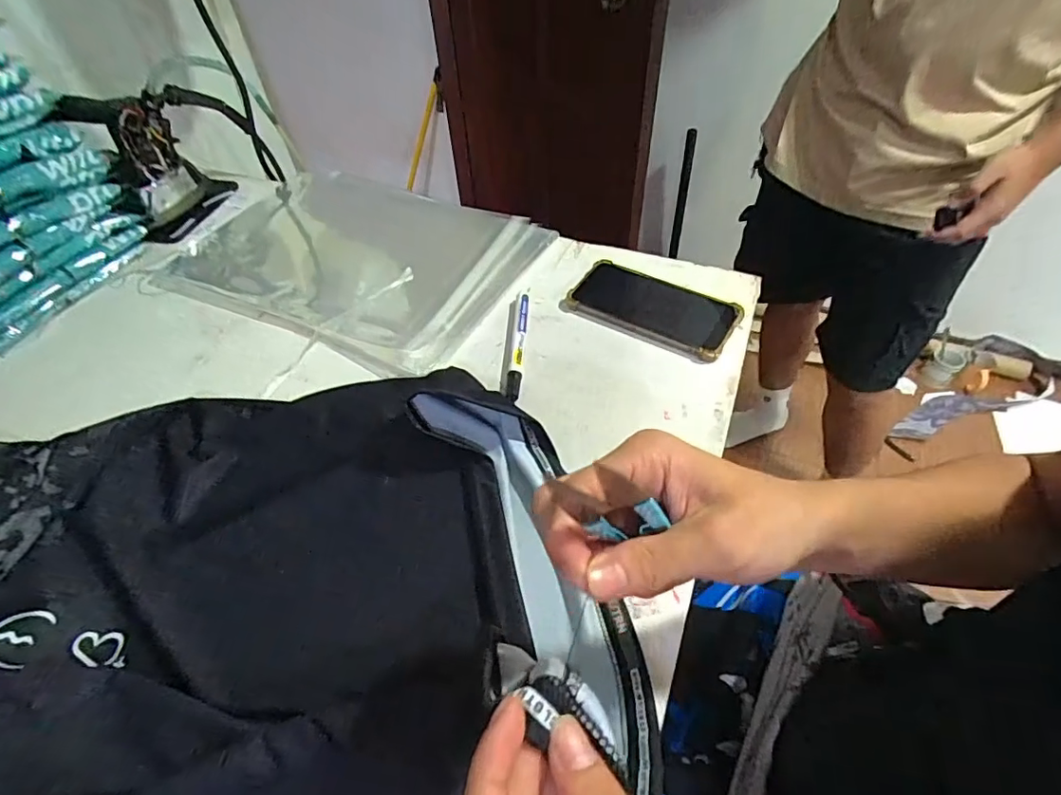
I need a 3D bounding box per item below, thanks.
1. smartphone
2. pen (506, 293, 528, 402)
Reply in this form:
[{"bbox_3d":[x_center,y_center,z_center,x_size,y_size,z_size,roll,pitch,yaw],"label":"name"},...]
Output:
[{"bbox_3d":[0.124,-0.093,0.549,0.165,0.018,0.084,25,56,22],"label":"smartphone"},{"bbox_3d":[-0.012,-0.052,0.523,0.013,0.016,0.135,1,50,5],"label":"pen"}]

